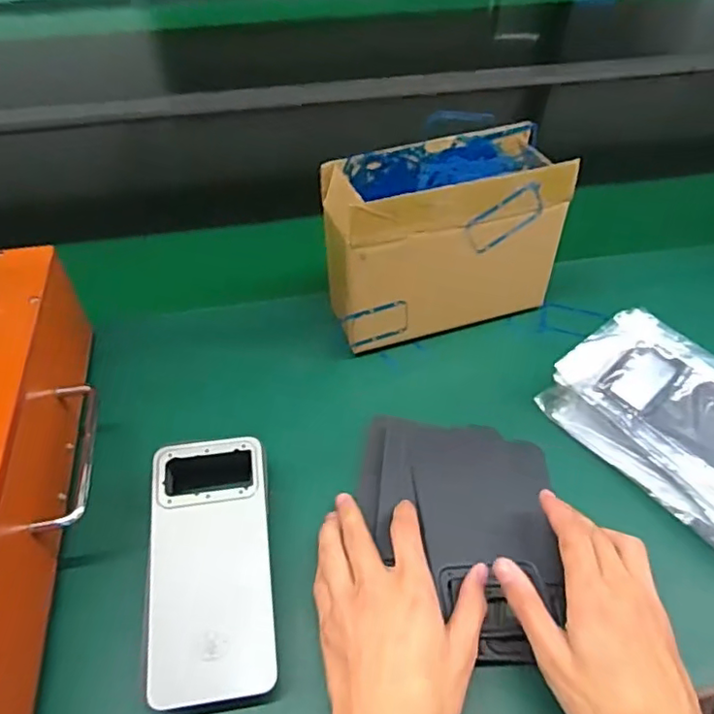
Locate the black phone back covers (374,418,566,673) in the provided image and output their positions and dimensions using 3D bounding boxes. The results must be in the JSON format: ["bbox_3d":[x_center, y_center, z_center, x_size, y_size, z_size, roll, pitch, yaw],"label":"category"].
[{"bbox_3d":[0.074,0.119,0.410,0.126,0.014,0.171,4,51,4],"label":"black phone back covers"}]

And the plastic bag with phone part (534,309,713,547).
[{"bbox_3d":[0.262,0.058,0.443,0.126,0.039,0.216,-32,57,-23],"label":"plastic bag with phone part"}]

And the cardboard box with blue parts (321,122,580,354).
[{"bbox_3d":[0.073,-0.102,0.506,0.188,0.160,0.089,-14,52,-13],"label":"cardboard box with blue parts"}]

